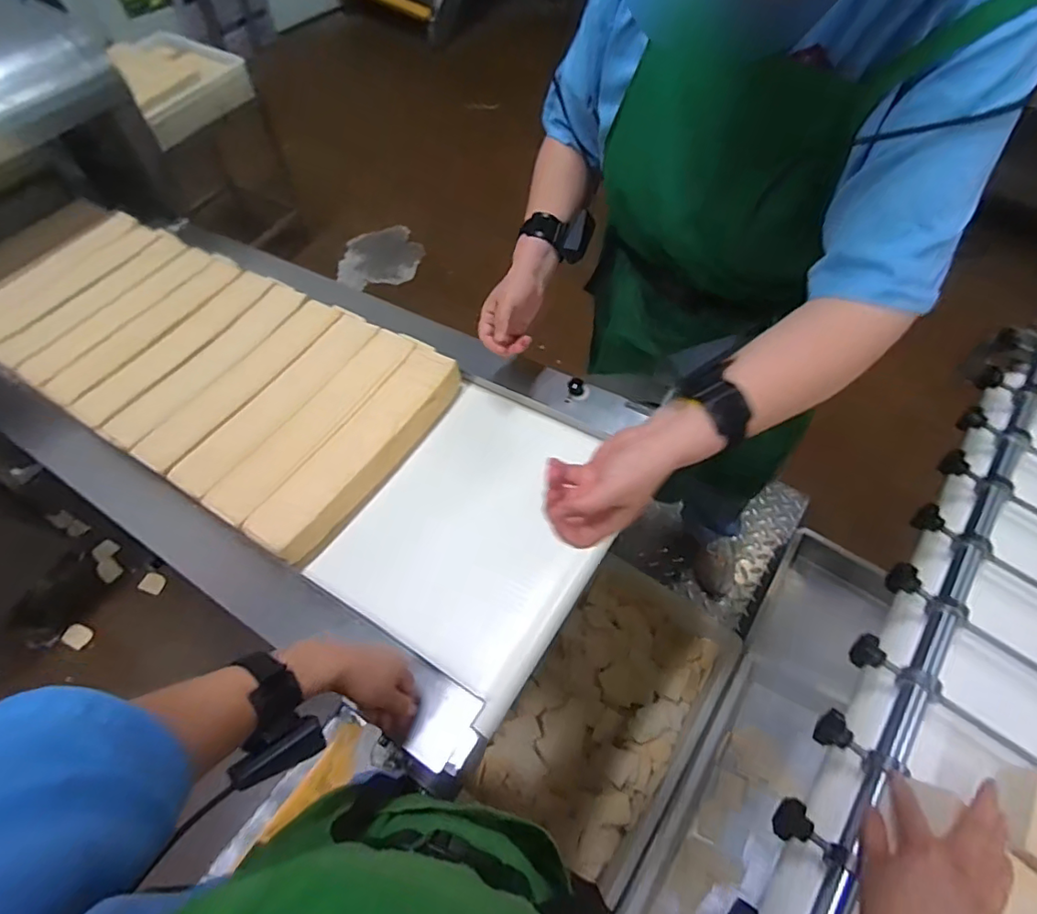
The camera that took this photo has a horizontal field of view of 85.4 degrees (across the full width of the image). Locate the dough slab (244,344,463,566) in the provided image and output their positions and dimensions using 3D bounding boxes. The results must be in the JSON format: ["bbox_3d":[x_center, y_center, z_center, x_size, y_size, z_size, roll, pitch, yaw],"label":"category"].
[{"bbox_3d":[-0.214,-0.013,0.780,0.087,0.051,0.360,30,62,15],"label":"dough slab"}]

